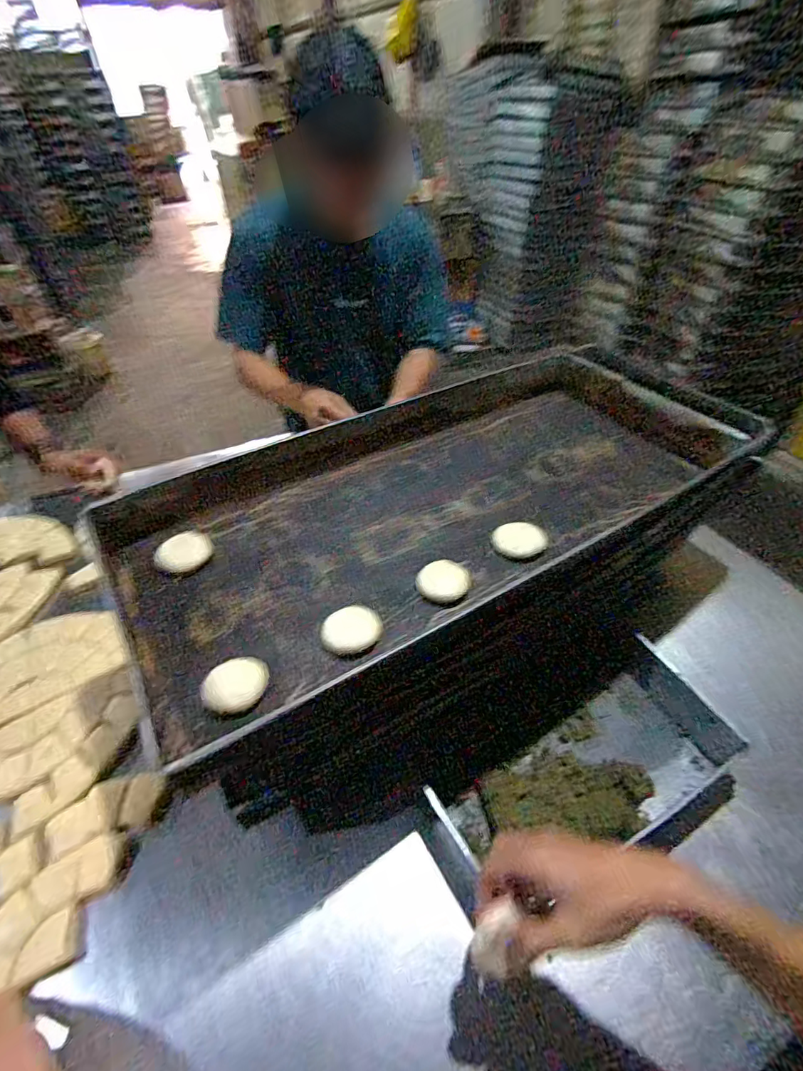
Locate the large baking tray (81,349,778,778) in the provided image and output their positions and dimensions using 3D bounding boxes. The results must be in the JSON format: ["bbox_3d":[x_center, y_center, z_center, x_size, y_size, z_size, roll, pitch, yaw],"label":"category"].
[{"bbox_3d":[0.065,-0.076,0.680,0.873,0.071,0.412,-24,51,-23],"label":"large baking tray"}]

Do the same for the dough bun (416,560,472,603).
[{"bbox_3d":[0.052,0.055,0.570,0.065,0.020,0.055,-24,49,-23],"label":"dough bun"}]

